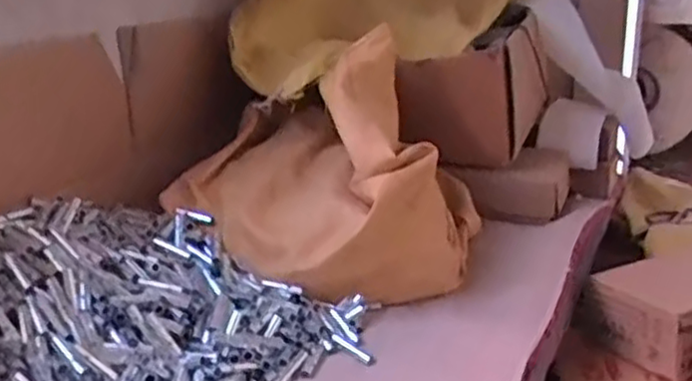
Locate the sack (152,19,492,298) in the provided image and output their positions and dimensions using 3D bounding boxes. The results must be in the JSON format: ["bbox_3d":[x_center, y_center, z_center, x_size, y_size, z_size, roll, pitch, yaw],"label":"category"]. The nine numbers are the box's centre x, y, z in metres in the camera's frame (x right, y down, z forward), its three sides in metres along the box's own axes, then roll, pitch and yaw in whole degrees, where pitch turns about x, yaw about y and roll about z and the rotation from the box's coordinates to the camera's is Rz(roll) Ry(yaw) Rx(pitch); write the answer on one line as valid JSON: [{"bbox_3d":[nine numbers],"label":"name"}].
[{"bbox_3d":[-0.020,-0.018,0.775,0.327,0.255,0.207,-1,18,5],"label":"sack"}]

